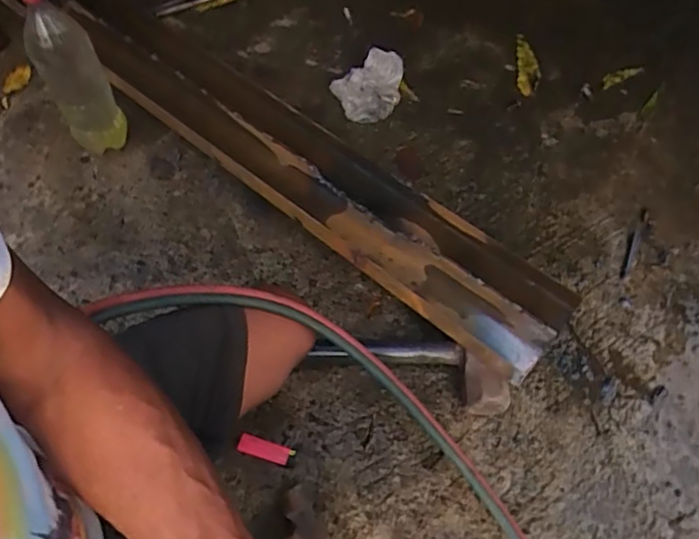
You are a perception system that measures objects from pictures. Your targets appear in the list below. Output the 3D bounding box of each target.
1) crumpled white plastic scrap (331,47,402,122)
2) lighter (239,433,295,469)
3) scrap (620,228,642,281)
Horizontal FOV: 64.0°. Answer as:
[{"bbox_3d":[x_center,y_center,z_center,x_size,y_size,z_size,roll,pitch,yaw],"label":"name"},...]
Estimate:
[{"bbox_3d":[0.032,-0.331,1.034,0.132,0.086,0.108,2,61,0],"label":"crumpled white plastic scrap"},{"bbox_3d":[-0.107,0.236,0.727,0.073,0.017,0.022,14,61,8],"label":"lighter"},{"bbox_3d":[0.452,-0.026,0.899,0.016,0.008,0.098,23,63,13],"label":"scrap"}]

